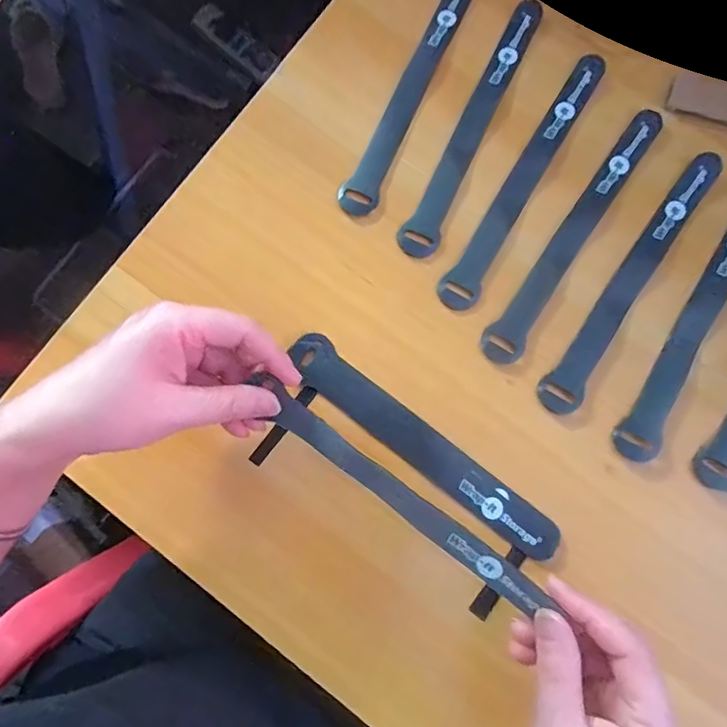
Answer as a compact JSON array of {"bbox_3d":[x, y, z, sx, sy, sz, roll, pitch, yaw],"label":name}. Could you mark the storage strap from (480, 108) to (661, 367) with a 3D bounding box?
[{"bbox_3d":[0.145,-0.088,0.327,0.025,0.004,0.213,36,81,6],"label":"storage strap"}]

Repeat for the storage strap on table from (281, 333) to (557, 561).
[{"bbox_3d":[0.035,0.050,0.302,0.195,0.006,0.028,39,82,7],"label":"storage strap on table"}]

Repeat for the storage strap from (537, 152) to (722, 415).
[{"bbox_3d":[0.179,-0.057,0.322,0.024,0.005,0.210,34,81,6],"label":"storage strap"}]

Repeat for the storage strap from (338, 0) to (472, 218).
[{"bbox_3d":[0.037,-0.197,0.344,0.025,0.007,0.214,25,80,5],"label":"storage strap"}]

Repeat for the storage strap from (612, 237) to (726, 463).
[{"bbox_3d":[0.223,-0.030,0.318,0.023,0.005,0.213,33,81,6],"label":"storage strap"}]

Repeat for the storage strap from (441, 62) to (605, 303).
[{"bbox_3d":[0.112,-0.129,0.335,0.024,0.004,0.214,30,81,5],"label":"storage strap"}]

